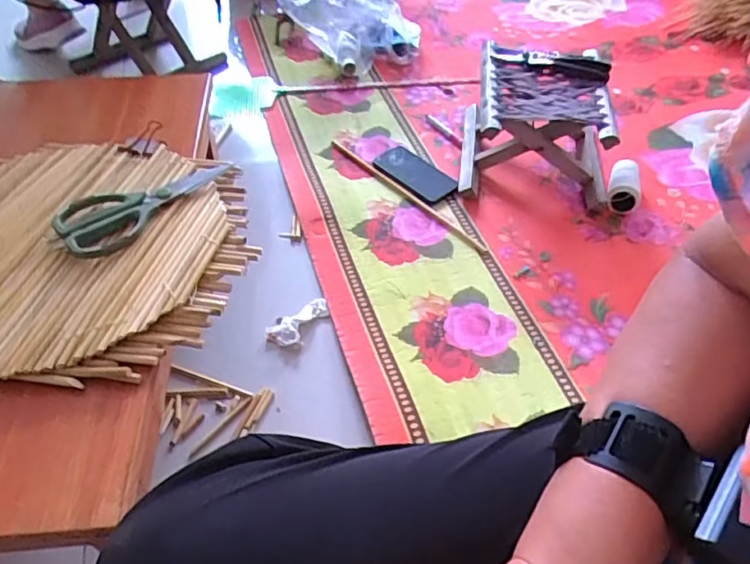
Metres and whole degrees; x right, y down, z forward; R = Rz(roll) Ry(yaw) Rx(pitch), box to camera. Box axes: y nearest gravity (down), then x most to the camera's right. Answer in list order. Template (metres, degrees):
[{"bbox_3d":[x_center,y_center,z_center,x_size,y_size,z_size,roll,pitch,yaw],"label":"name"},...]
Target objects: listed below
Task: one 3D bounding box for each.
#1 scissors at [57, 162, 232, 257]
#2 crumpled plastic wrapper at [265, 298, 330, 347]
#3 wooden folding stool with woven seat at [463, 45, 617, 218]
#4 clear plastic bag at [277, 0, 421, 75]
[{"bbox_3d":[-0.251,-0.090,0.667,0.203,0.019,0.093,-24,52,-20],"label":"scissors"},{"bbox_3d":[-0.114,0.059,0.872,0.055,0.020,0.101,28,54,23],"label":"crumpled plastic wrapper"},{"bbox_3d":[0.285,-0.273,1.039,0.246,0.190,0.243,5,48,5],"label":"wooden folding stool with woven seat"},{"bbox_3d":[-0.061,-0.540,1.253,0.285,0.191,0.109,10,49,10],"label":"clear plastic bag"}]

